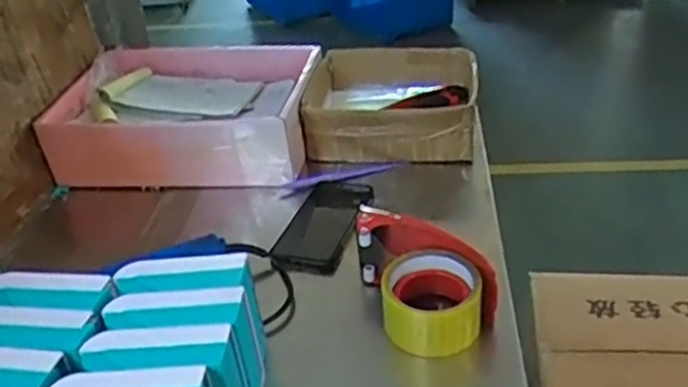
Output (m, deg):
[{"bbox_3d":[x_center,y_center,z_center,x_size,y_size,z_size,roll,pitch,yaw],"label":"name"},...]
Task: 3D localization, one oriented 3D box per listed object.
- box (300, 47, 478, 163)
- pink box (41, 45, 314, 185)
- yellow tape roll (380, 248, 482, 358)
[{"bbox_3d":[0.071,-0.127,0.993,0.225,0.080,0.200,2,33,11],"label":"box"},{"bbox_3d":[-0.217,-0.119,1.014,0.348,0.100,0.248,0,33,8],"label":"pink box"},{"bbox_3d":[0.082,0.101,0.660,0.090,0.058,0.096,1,33,10],"label":"yellow tape roll"}]

